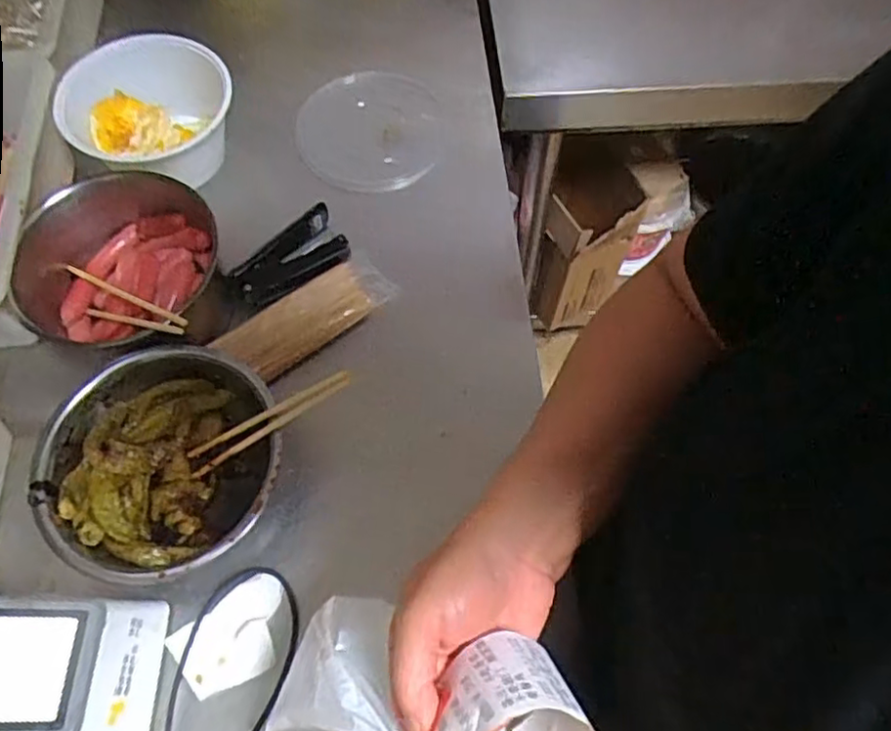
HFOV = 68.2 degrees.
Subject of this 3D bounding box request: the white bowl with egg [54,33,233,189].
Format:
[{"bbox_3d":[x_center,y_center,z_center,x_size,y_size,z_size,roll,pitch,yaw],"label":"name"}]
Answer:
[{"bbox_3d":[-0.298,-0.262,0.668,0.156,0.090,0.142,0,64,-1],"label":"white bowl with egg"}]

